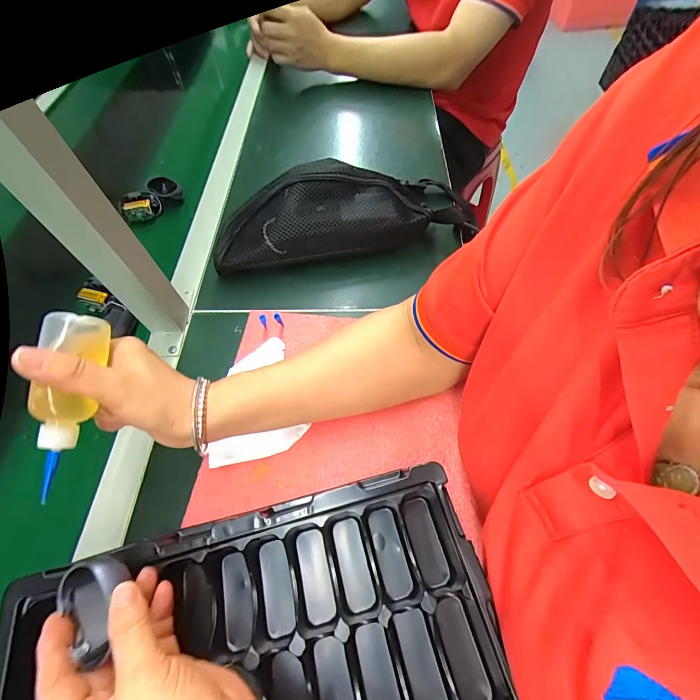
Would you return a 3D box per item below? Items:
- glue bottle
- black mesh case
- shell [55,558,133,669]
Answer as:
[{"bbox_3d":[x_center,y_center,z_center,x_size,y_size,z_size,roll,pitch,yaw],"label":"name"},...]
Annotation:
[{"bbox_3d":[-0.183,0.033,0.220,0.030,0.027,0.111,3,78,3],"label":"glue bottle"},{"bbox_3d":[-0.002,-0.176,0.444,0.344,0.105,0.103,-16,60,-6],"label":"black mesh case"},{"bbox_3d":[-0.156,0.156,0.216,0.039,0.019,0.050,-38,64,-21],"label":"shell"}]

